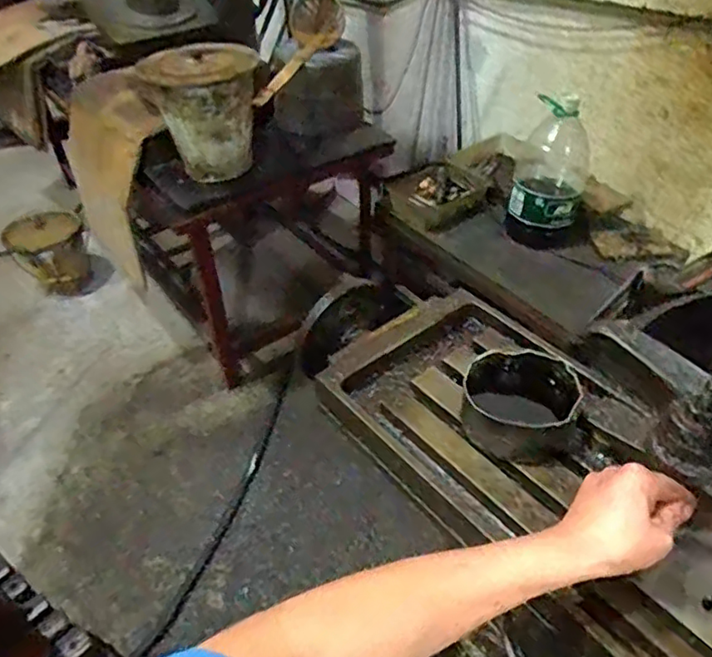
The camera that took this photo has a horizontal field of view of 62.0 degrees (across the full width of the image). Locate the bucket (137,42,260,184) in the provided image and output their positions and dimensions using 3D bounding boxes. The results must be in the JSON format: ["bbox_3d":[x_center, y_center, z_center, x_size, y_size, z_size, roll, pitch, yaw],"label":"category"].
[{"bbox_3d":[-0.341,-0.489,1.356,0.247,0.250,0.229,-10,44,-9],"label":"bucket"}]

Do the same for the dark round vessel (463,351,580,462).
[{"bbox_3d":[0.165,0.079,0.599,0.115,0.063,0.098,3,44,5],"label":"dark round vessel"}]

